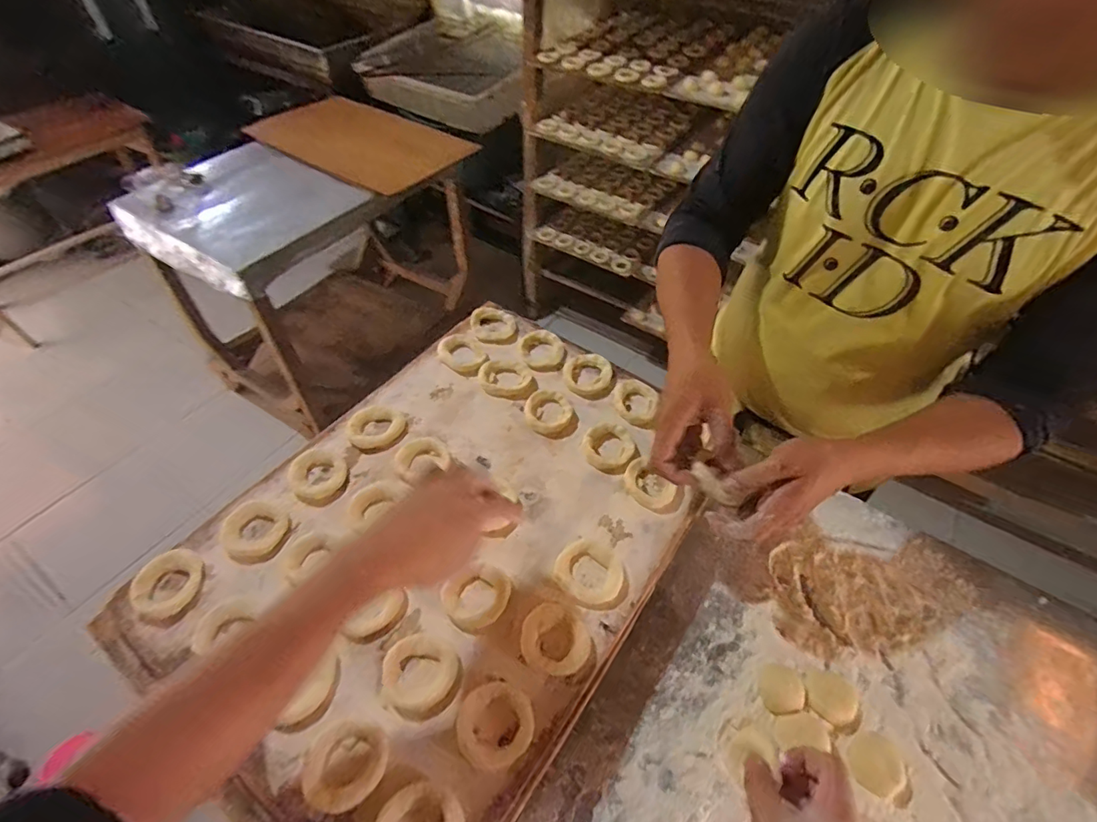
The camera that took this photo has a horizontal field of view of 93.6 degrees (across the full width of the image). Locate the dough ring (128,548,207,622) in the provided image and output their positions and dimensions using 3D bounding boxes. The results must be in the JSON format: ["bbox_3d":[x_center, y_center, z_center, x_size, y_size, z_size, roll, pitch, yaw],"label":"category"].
[{"bbox_3d":[-0.370,0.168,0.503,0.058,0.017,0.063,0,50,0],"label":"dough ring"}]

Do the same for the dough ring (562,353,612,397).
[{"bbox_3d":[0.051,-0.050,0.688,0.065,0.010,0.068,0,50,0],"label":"dough ring"}]

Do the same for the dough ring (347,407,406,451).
[{"bbox_3d":[-0.212,0.019,0.629,0.058,0.012,0.063,0,50,0],"label":"dough ring"}]

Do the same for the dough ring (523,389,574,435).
[{"bbox_3d":[0.000,0.000,0.648,0.060,0.012,0.061,0,50,0],"label":"dough ring"}]

